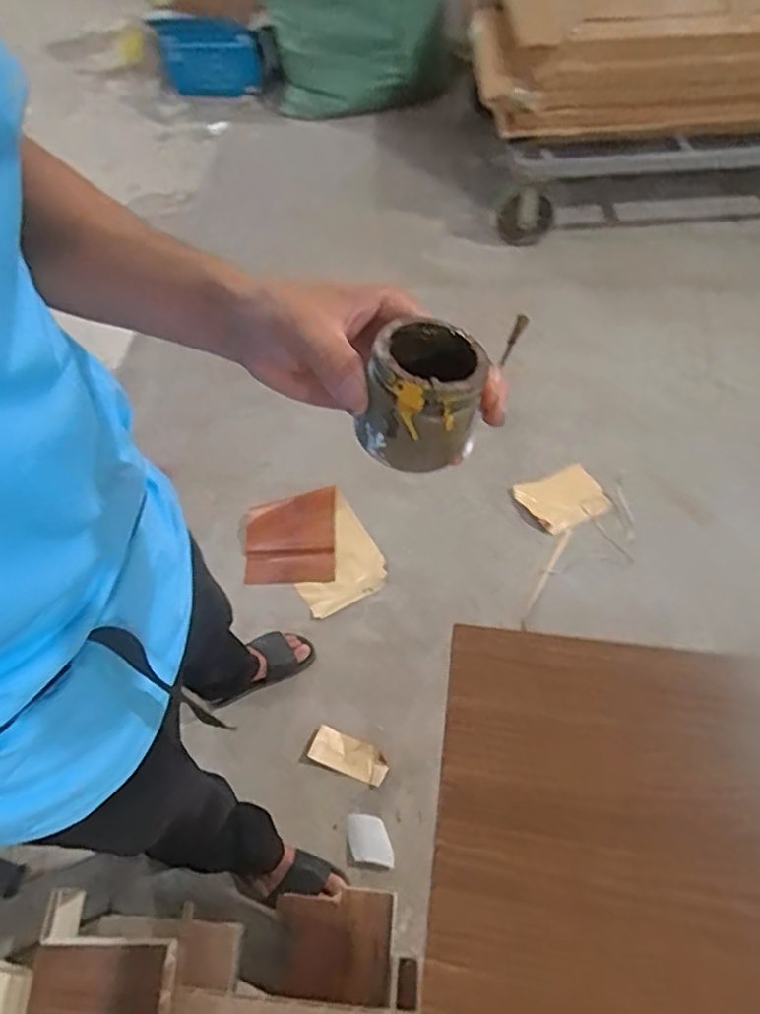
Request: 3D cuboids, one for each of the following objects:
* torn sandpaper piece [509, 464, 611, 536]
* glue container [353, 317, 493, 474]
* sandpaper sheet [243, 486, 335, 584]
[{"bbox_3d":[0.454,-0.021,1.573,0.214,0.020,0.151,-26,69,-14],"label":"torn sandpaper piece"},{"bbox_3d":[0.021,-0.057,0.299,0.053,0.056,0.057,13,53,12],"label":"glue container"},{"bbox_3d":[-0.225,0.075,1.559,0.220,0.060,0.240,-2,51,0],"label":"sandpaper sheet"}]

